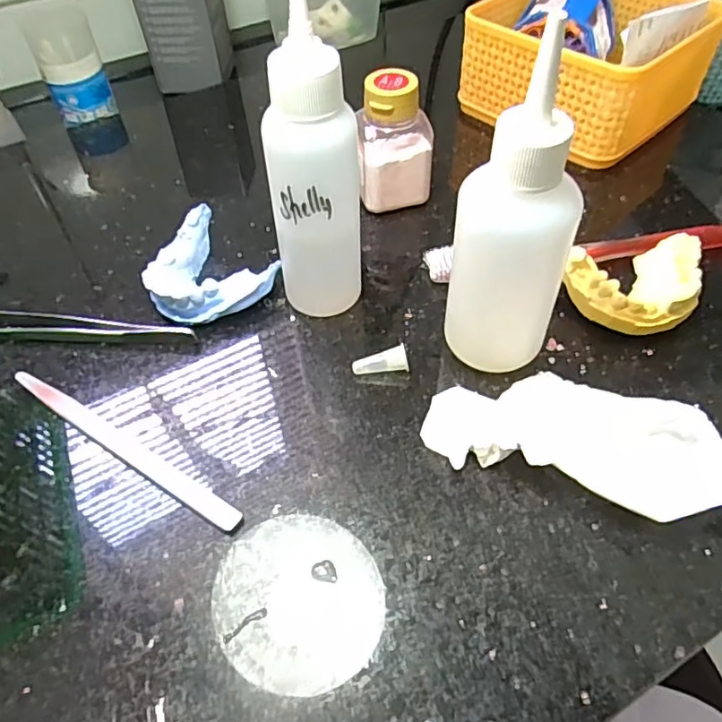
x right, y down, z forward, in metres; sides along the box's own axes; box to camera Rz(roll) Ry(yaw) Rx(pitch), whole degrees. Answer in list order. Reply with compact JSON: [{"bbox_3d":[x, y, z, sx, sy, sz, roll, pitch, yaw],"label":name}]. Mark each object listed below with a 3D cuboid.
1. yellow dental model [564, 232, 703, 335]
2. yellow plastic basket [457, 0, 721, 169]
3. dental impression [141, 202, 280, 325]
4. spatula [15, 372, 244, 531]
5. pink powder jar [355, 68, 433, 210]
[{"bbox_3d":[0.137,-0.035,0.289,0.064,0.027,0.047,-12,52,-7],"label":"yellow dental model"},{"bbox_3d":[0.154,-0.207,0.403,0.130,0.065,0.129,-38,60,-25],"label":"yellow plastic basket"},{"bbox_3d":[-0.084,-0.049,0.314,0.061,0.021,0.068,-27,56,-18],"label":"dental impression"},{"bbox_3d":[-0.106,0.036,0.257,0.135,0.004,0.010,27,57,21],"label":"spatula"},{"bbox_3d":[0.020,-0.122,0.335,0.040,0.073,0.032,-5,52,-2],"label":"pink powder jar"}]

